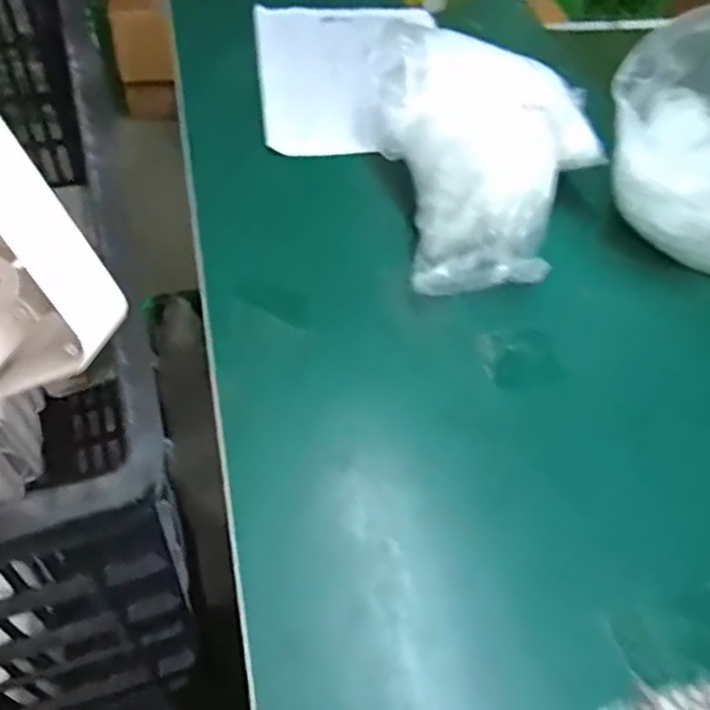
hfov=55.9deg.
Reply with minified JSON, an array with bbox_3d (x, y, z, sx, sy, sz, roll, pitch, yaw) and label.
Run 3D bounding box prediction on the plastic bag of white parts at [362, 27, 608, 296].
[{"bbox_3d":[0.113,-0.153,0.525,0.178,0.084,0.245,0,51,-6],"label":"plastic bag of white parts"}]

